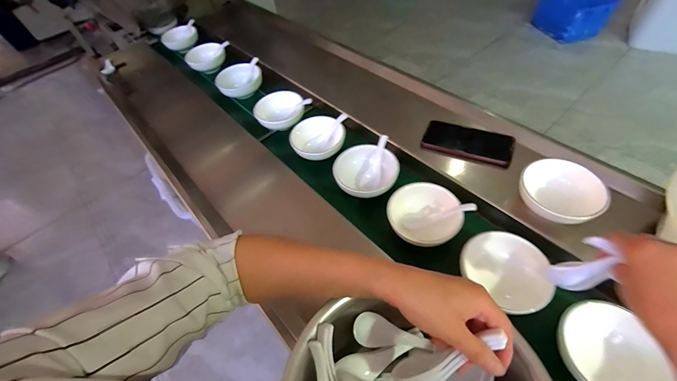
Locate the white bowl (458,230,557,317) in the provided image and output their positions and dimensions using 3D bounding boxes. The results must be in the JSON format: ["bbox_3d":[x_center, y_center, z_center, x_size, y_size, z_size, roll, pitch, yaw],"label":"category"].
[{"bbox_3d":[0.245,0.119,0.455,0.104,0.048,0.121,-32,57,-17],"label":"white bowl"}]

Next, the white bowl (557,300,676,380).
[{"bbox_3d":[0.332,0.200,0.378,0.103,0.041,0.115,-24,55,-11],"label":"white bowl"}]

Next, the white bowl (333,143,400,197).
[{"bbox_3d":[0.053,-0.033,0.596,0.119,0.040,0.117,-3,54,4],"label":"white bowl"}]

